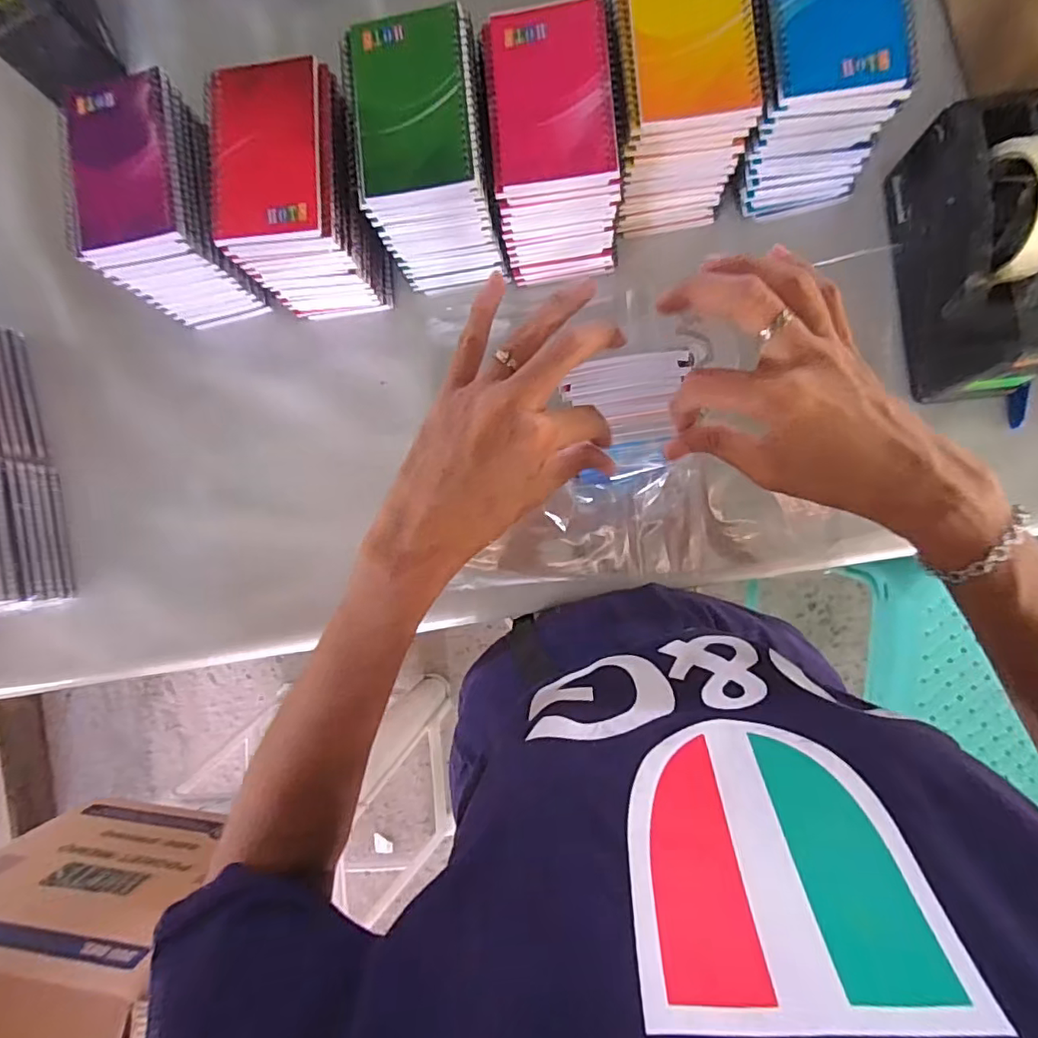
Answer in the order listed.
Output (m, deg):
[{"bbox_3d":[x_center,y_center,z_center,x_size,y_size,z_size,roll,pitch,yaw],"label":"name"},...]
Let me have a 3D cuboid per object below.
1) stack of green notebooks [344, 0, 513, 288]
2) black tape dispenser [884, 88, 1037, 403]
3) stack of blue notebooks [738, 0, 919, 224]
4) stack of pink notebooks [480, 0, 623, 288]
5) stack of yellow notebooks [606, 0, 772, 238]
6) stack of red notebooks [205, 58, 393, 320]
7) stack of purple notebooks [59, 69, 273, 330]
[{"bbox_3d":[-0.069,-0.284,0.462,0.094,0.132,0.132,-6,87,6],"label":"stack of green notebooks"},{"bbox_3d":[0.357,-0.203,0.434,0.076,0.122,0.201,-7,87,6],"label":"black tape dispenser"},{"bbox_3d":[0.224,-0.343,0.446,0.097,0.128,0.137,-2,87,6],"label":"stack of blue notebooks"},{"bbox_3d":[0.028,-0.290,0.460,0.089,0.126,0.137,-6,87,6],"label":"stack of pink notebooks"},{"bbox_3d":[0.123,-0.332,0.454,0.100,0.131,0.139,-9,87,5],"label":"stack of yellow notebooks"},{"bbox_3d":[-0.174,-0.262,0.471,0.101,0.140,0.129,-7,87,6],"label":"stack of red notebooks"},{"bbox_3d":[-0.292,-0.259,0.486,0.102,0.122,0.134,-9,87,5],"label":"stack of purple notebooks"}]

